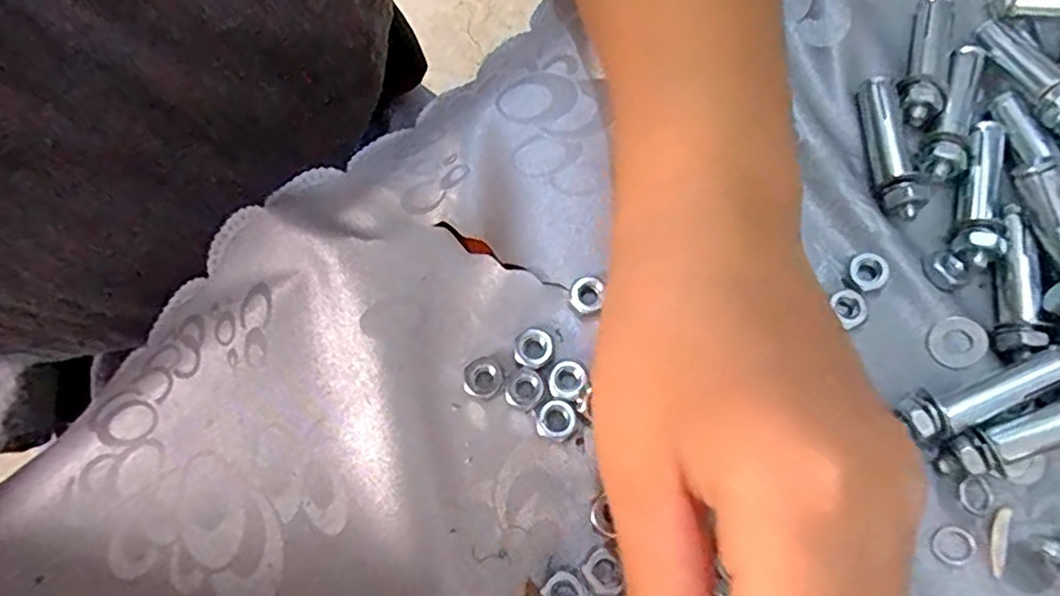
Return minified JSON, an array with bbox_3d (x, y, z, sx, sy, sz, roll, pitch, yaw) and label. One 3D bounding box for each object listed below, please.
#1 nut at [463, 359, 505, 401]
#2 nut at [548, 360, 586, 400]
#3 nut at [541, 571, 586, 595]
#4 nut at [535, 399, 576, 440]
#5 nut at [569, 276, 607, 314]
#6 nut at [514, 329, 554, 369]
[{"bbox_3d":[-0.016,0.027,0.207,0.013,0.007,0.012,3,74,3],"label":"nut"},{"bbox_3d":[0.012,0.027,0.205,0.013,0.004,0.012,-1,74,2],"label":"nut"},{"bbox_3d":[0.010,0.091,0.189,0.012,0.004,0.013,-1,74,2],"label":"nut"},{"bbox_3d":[0.008,0.040,0.203,0.013,0.005,0.012,-6,74,0],"label":"nut"},{"bbox_3d":[0.020,-0.001,0.215,0.011,0.004,0.012,-37,76,-8],"label":"nut"},{"bbox_3d":[0.001,0.017,0.210,0.013,0.004,0.013,-1,74,2],"label":"nut"}]

